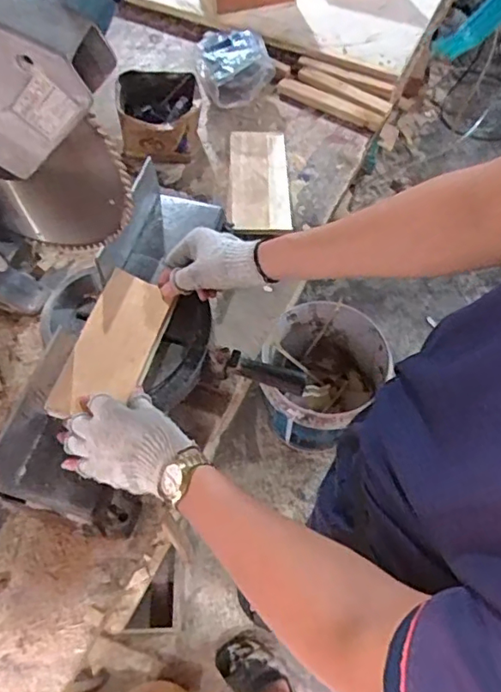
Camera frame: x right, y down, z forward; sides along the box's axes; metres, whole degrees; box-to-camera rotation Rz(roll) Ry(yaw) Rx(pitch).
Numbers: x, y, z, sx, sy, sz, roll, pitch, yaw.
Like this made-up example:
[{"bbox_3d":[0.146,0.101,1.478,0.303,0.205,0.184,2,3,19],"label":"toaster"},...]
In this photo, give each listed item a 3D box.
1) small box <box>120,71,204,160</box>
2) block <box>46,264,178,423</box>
[{"bbox_3d":[-0.145,-0.377,0.906,0.134,0.103,0.112,-2,62,-2],"label":"small box"},{"bbox_3d":[-0.161,-0.003,0.654,0.089,0.020,0.194,16,63,7],"label":"block"}]

